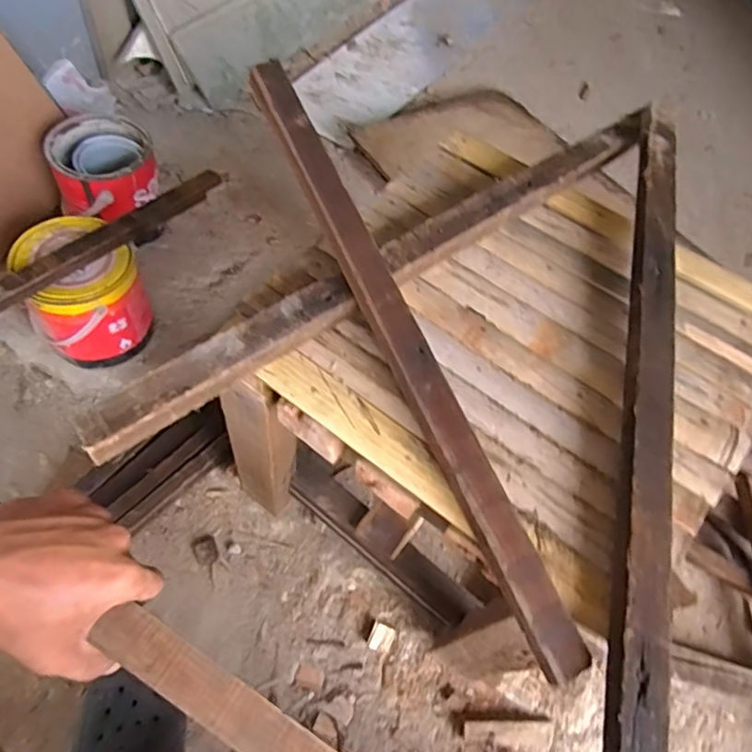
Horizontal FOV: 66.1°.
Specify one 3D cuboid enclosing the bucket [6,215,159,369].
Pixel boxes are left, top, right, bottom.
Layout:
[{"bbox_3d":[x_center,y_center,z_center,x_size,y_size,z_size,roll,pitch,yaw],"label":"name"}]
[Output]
[{"bbox_3d":[-0.409,-0.106,0.827,0.142,0.186,0.144,4,58,-7],"label":"bucket"}]

